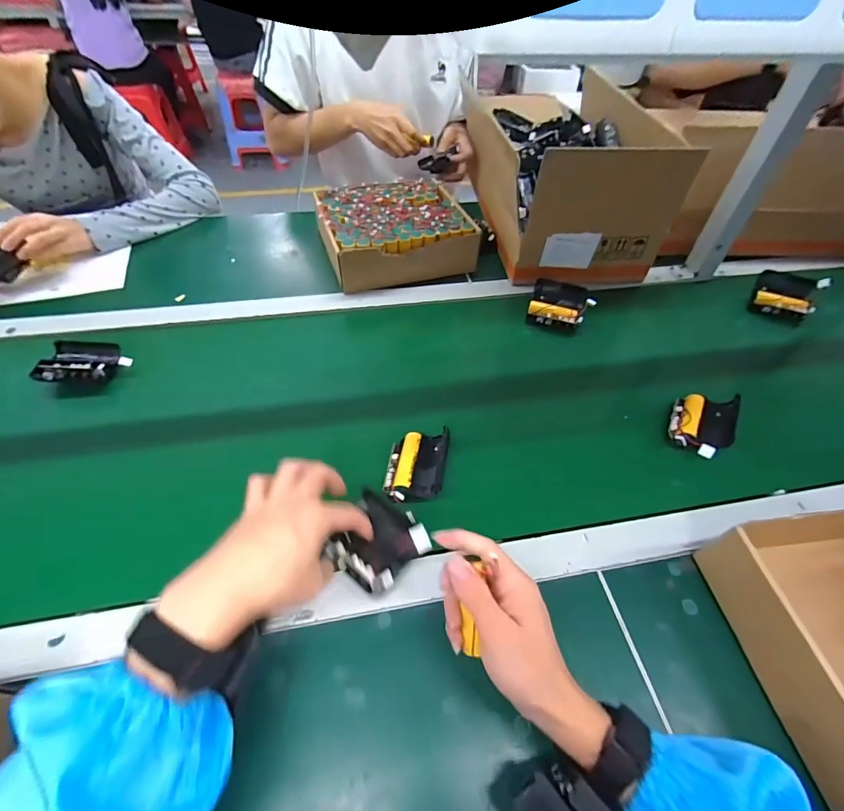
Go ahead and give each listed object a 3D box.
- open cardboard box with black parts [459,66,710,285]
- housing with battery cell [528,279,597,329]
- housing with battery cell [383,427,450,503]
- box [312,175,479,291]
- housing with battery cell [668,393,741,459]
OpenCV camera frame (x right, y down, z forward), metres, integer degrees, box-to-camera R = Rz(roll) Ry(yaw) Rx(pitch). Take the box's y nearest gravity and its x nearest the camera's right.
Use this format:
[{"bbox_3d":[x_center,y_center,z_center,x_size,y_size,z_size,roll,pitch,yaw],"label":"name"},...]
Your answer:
[{"bbox_3d":[0.230,-0.429,0.766,0.265,0.201,0.419,-4,52,-8],"label":"open cardboard box with black parts"},{"bbox_3d":[0.213,-0.152,0.653,0.097,0.037,0.065,16,52,7],"label":"housing with battery cell"},{"bbox_3d":[-0.005,0.063,0.451,0.061,0.024,0.083,10,52,3],"label":"housing with battery cell"},{"bbox_3d":[-0.047,-0.310,0.735,0.235,0.066,0.229,-12,54,-14],"label":"box"},{"bbox_3d":[0.334,0.021,0.497,0.065,0.026,0.098,-3,27,47],"label":"housing with battery cell"}]

